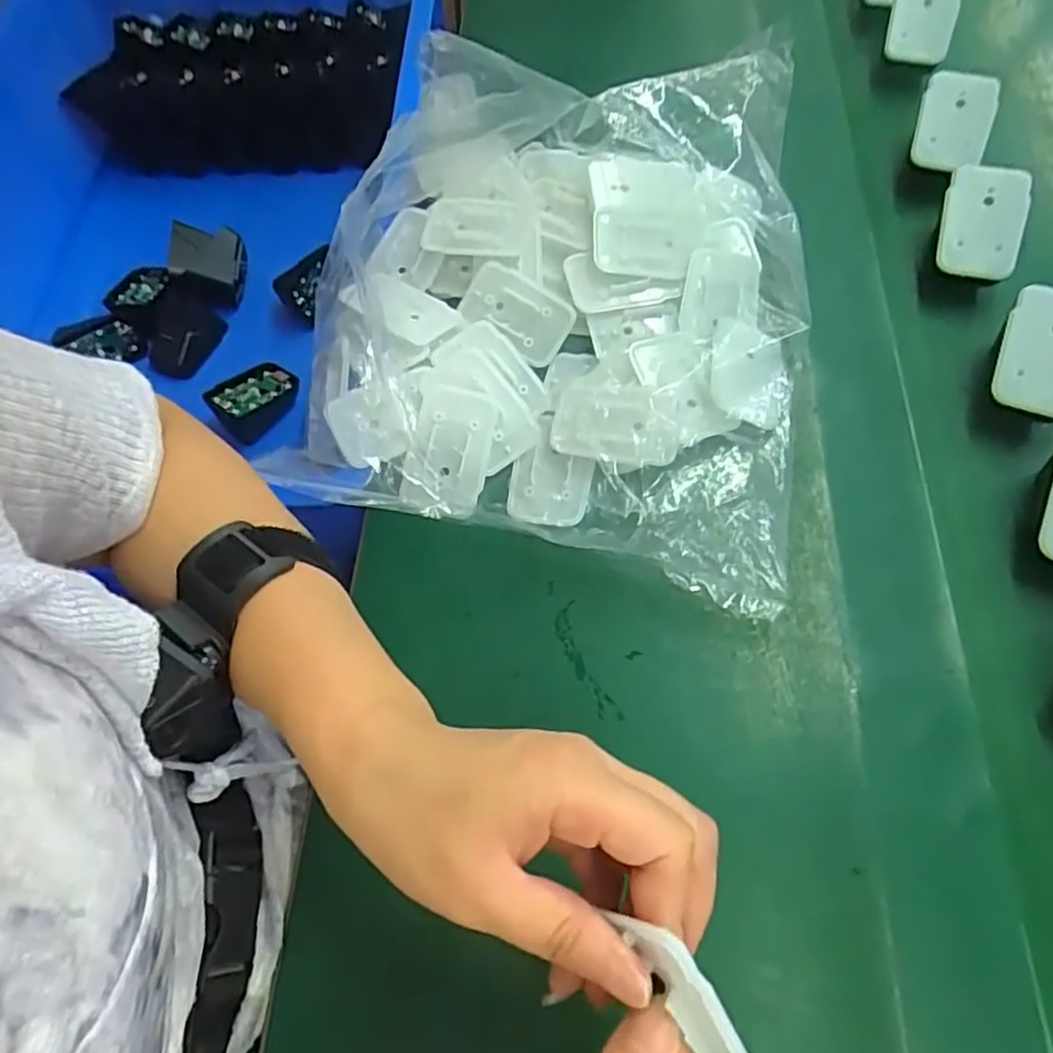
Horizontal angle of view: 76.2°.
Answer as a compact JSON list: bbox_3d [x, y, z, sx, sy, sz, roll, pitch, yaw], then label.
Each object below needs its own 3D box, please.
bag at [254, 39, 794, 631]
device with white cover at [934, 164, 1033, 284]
[{"bbox_3d":[0.023,-0.143,0.365,0.270,0.089,0.304,15,67,9],"label":"bag"},{"bbox_3d":[0.262,-0.175,0.384,0.044,0.010,0.063,13,87,10],"label":"device with white cover"}]

